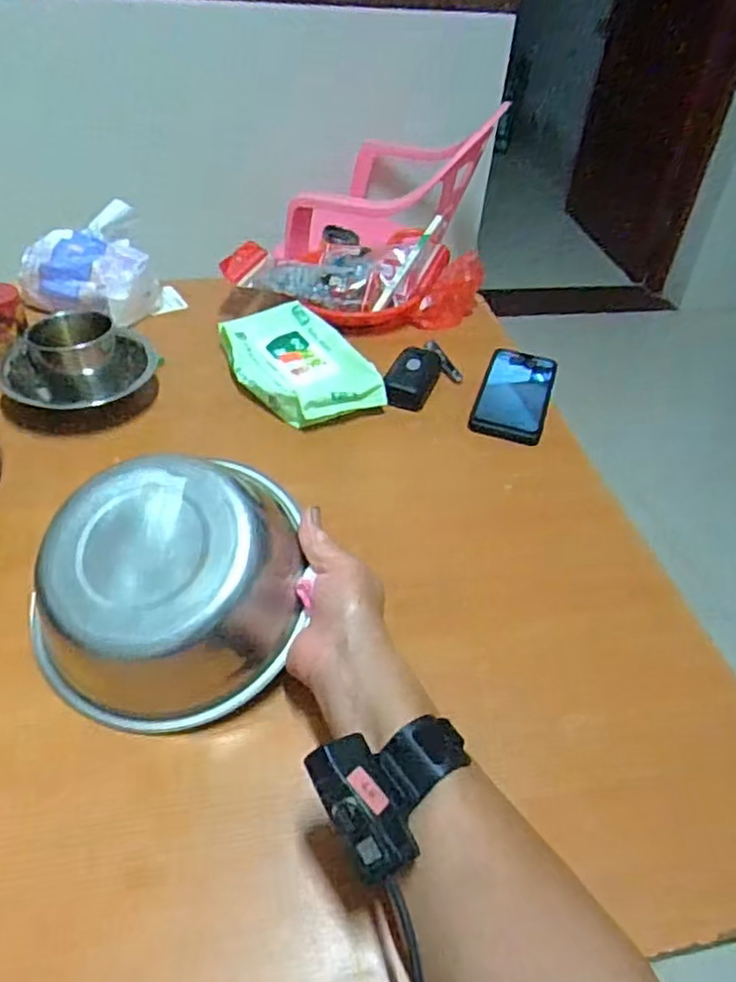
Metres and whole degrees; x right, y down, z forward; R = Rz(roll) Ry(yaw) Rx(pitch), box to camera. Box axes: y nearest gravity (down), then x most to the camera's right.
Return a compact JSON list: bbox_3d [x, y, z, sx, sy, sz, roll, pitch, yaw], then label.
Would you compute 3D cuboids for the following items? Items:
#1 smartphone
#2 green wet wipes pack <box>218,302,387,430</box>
[{"bbox_3d":[0.167,-0.110,0.781,0.078,0.019,0.162,15,43,11],"label":"smartphone"},{"bbox_3d":[-0.081,-0.137,0.774,0.130,0.047,0.197,-19,47,-24],"label":"green wet wipes pack"}]

